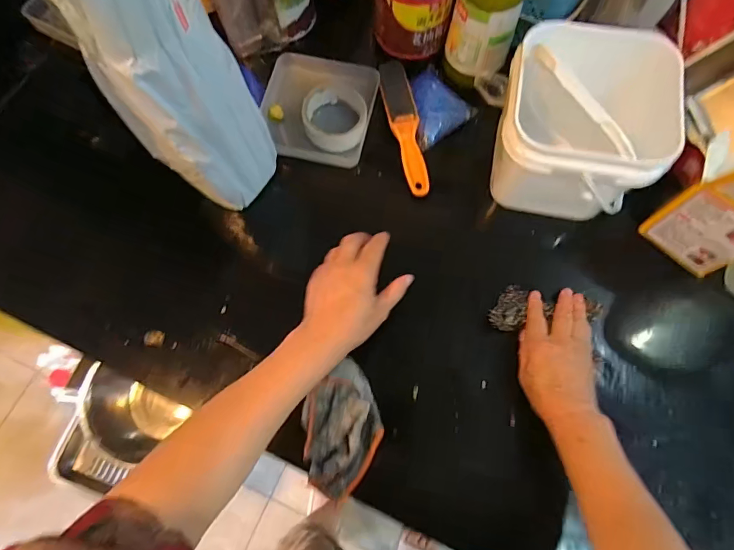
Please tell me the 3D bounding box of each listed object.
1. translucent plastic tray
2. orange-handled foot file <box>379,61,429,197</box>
[{"bbox_3d":[-0.070,-0.245,0.626,0.156,0.027,0.164,11,74,4],"label":"translucent plastic tray"},{"bbox_3d":[0.055,-0.209,0.603,0.040,0.017,0.210,-12,73,-3],"label":"orange-handled foot file"}]

